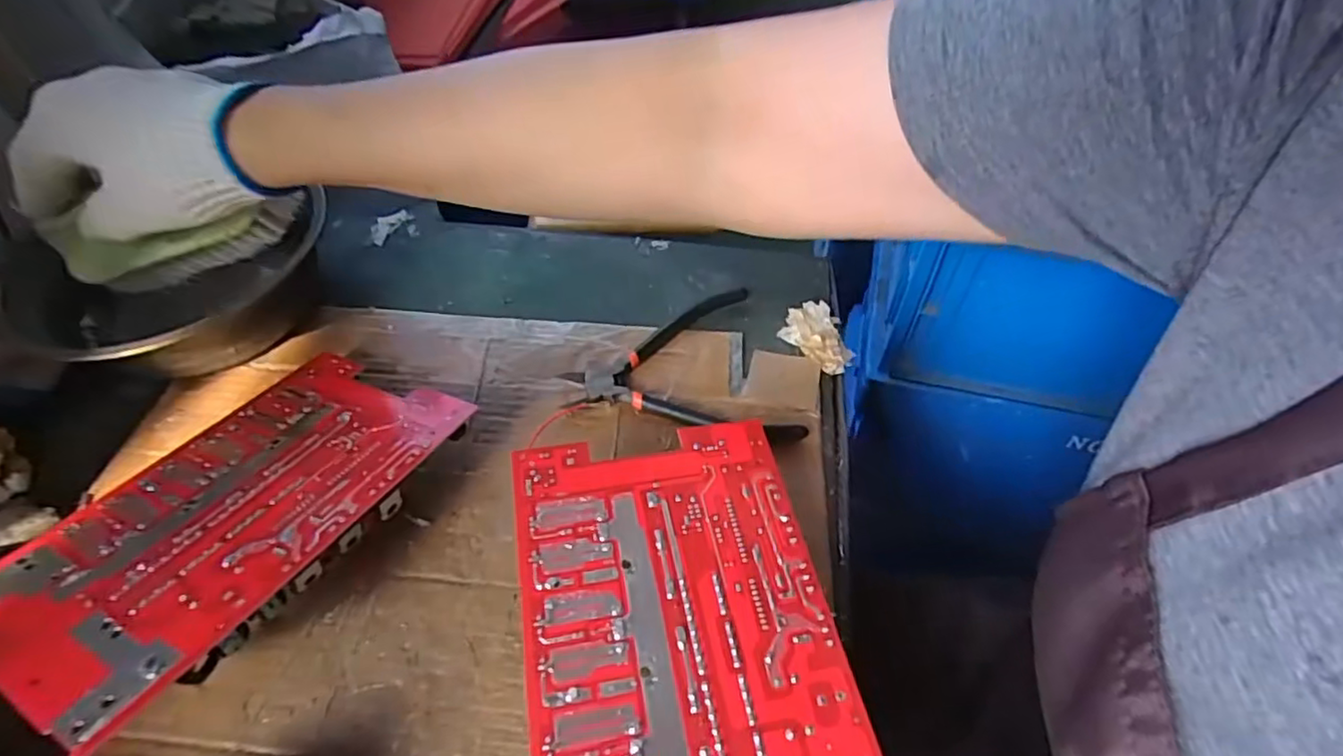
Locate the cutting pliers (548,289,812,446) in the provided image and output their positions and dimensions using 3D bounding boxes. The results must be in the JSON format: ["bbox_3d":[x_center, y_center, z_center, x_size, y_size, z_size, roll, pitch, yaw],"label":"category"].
[{"bbox_3d":[0.001,-0.002,0.400,0.134,0.011,0.126,-10,51,-10],"label":"cutting pliers"}]

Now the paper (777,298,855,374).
[{"bbox_3d":[0.095,-0.030,0.419,0.039,0.019,0.052,-4,51,-5],"label":"paper"}]

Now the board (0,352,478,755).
[{"bbox_3d":[-0.205,0.064,0.310,0.133,0.064,0.191,23,53,17],"label":"board"}]

